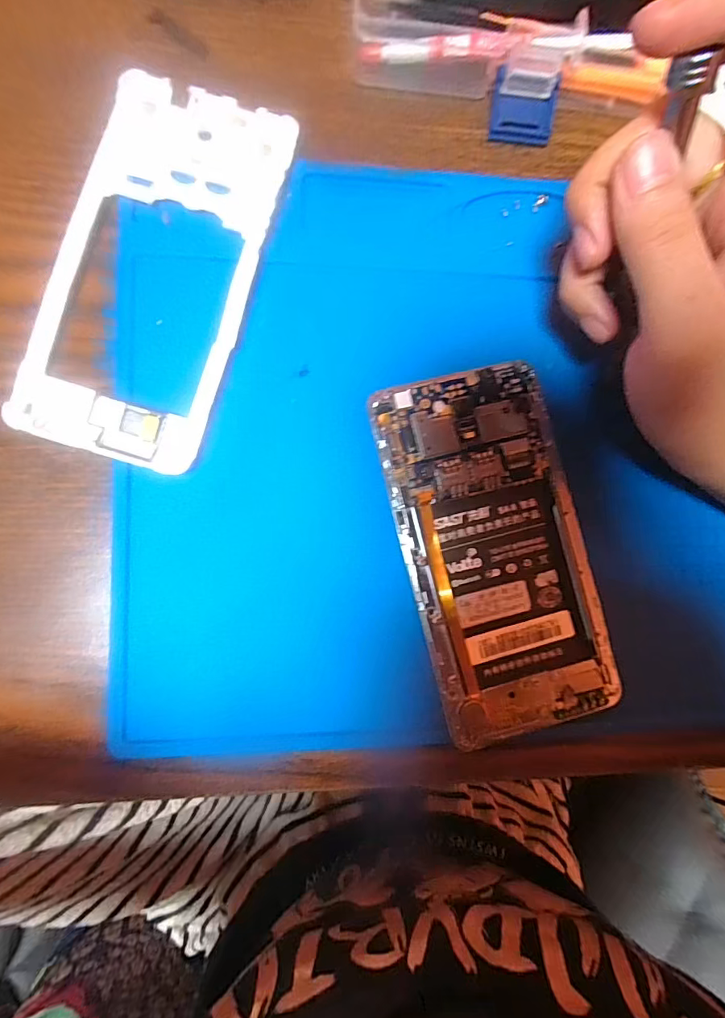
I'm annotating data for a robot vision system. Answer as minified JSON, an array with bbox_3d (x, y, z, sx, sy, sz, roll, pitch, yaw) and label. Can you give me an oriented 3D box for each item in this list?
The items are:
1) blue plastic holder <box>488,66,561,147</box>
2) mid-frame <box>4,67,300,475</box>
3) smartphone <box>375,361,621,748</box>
[{"bbox_3d":[0.067,-0.164,0.196,0.027,0.007,0.021,8,97,0],"label":"blue plastic holder"},{"bbox_3d":[-0.076,-0.088,0.178,0.069,0.010,0.141,17,86,-5],"label":"mid-frame"},{"bbox_3d":[0.052,0.016,0.187,0.069,0.010,0.140,-15,89,-6],"label":"smartphone"}]

